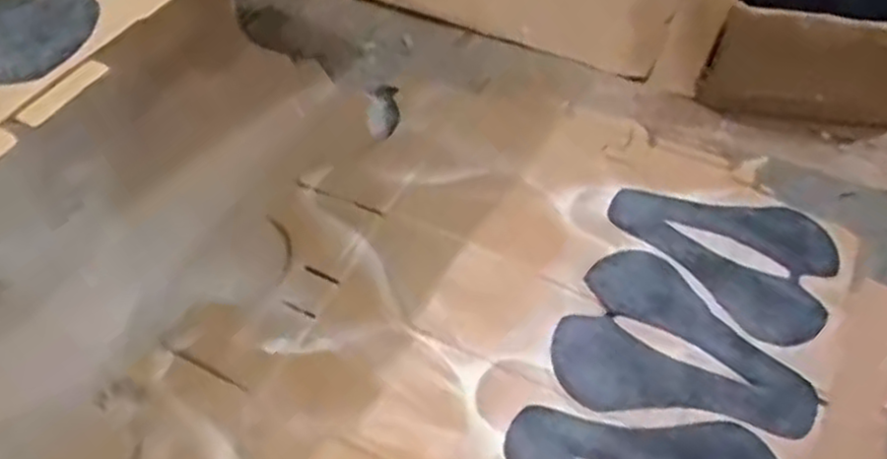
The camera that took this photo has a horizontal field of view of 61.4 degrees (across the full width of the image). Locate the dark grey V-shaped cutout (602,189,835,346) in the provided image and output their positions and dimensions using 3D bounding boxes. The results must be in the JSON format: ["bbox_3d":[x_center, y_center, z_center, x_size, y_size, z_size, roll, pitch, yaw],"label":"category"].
[{"bbox_3d":[0.325,0.010,0.827,0.183,0.012,0.241,-28,55,-30],"label":"dark grey V-shaped cutout"}]

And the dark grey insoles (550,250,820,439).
[{"bbox_3d":[0.239,0.108,0.739,0.241,0.010,0.171,14,56,7],"label":"dark grey insoles"}]

